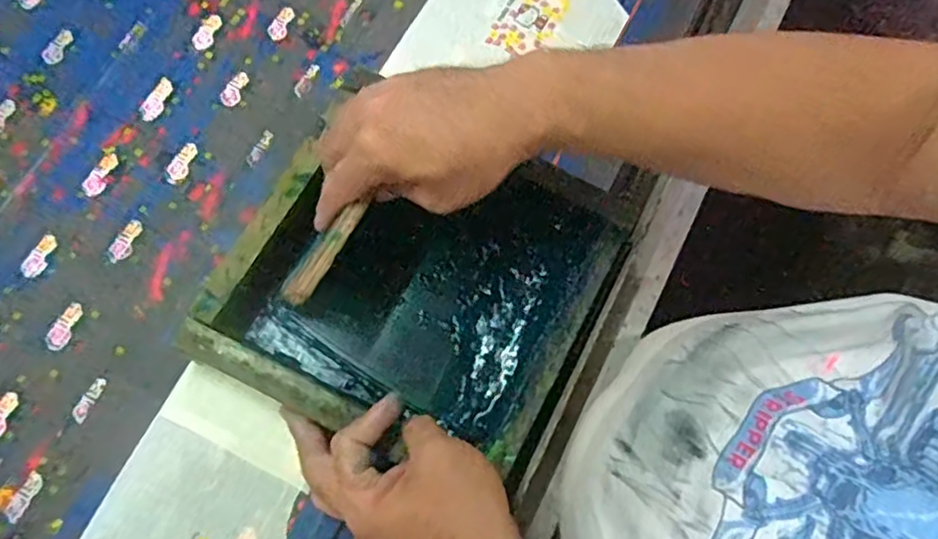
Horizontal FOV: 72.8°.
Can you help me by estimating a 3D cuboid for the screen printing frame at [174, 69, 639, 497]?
[{"bbox_3d":[-0.036,0.010,0.481,0.252,0.057,0.241,26,75,7],"label":"screen printing frame"}]

